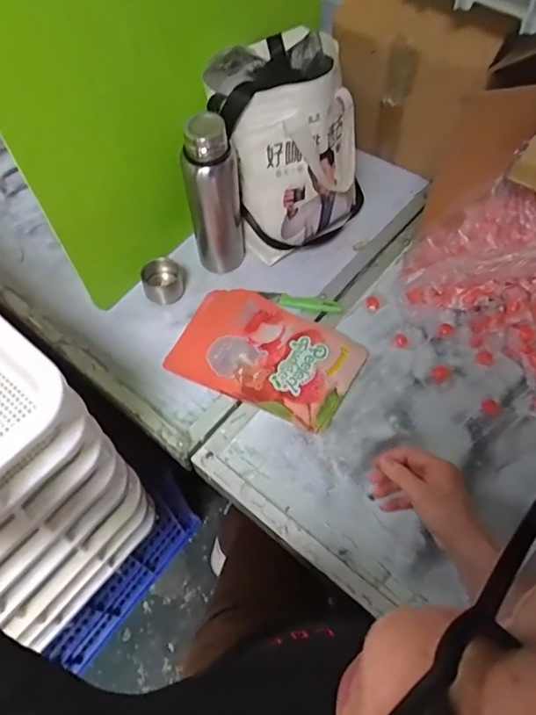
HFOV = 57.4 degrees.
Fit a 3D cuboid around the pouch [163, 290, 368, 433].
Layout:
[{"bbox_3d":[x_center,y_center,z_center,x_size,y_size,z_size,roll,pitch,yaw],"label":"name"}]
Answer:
[{"bbox_3d":[-0.004,-0.011,0.729,0.267,0.038,0.168,25,62,14],"label":"pouch"}]

